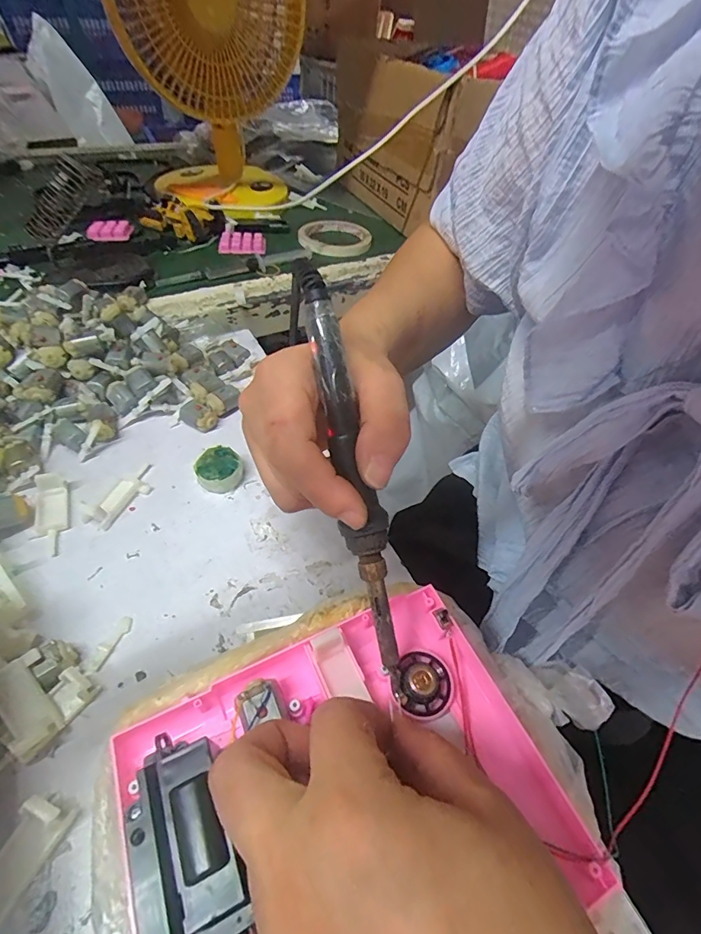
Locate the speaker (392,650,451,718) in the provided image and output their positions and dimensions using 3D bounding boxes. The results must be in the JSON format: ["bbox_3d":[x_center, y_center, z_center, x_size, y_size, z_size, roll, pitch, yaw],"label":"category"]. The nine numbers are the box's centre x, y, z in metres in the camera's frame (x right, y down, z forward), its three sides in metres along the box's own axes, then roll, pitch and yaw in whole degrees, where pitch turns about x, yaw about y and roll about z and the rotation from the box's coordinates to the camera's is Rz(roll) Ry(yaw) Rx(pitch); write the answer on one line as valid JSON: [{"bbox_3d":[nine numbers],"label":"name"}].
[{"bbox_3d":[0.034,0.101,0.208,0.027,0.011,0.027,3,49,-3],"label":"speaker"}]

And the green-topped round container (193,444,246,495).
[{"bbox_3d":[-0.098,0.002,0.325,0.030,0.018,0.030,3,49,-3],"label":"green-topped round container"}]

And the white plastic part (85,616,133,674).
[{"bbox_3d":[-0.136,0.099,0.248,0.008,0.004,0.032,19,50,10],"label":"white plastic part"}]

